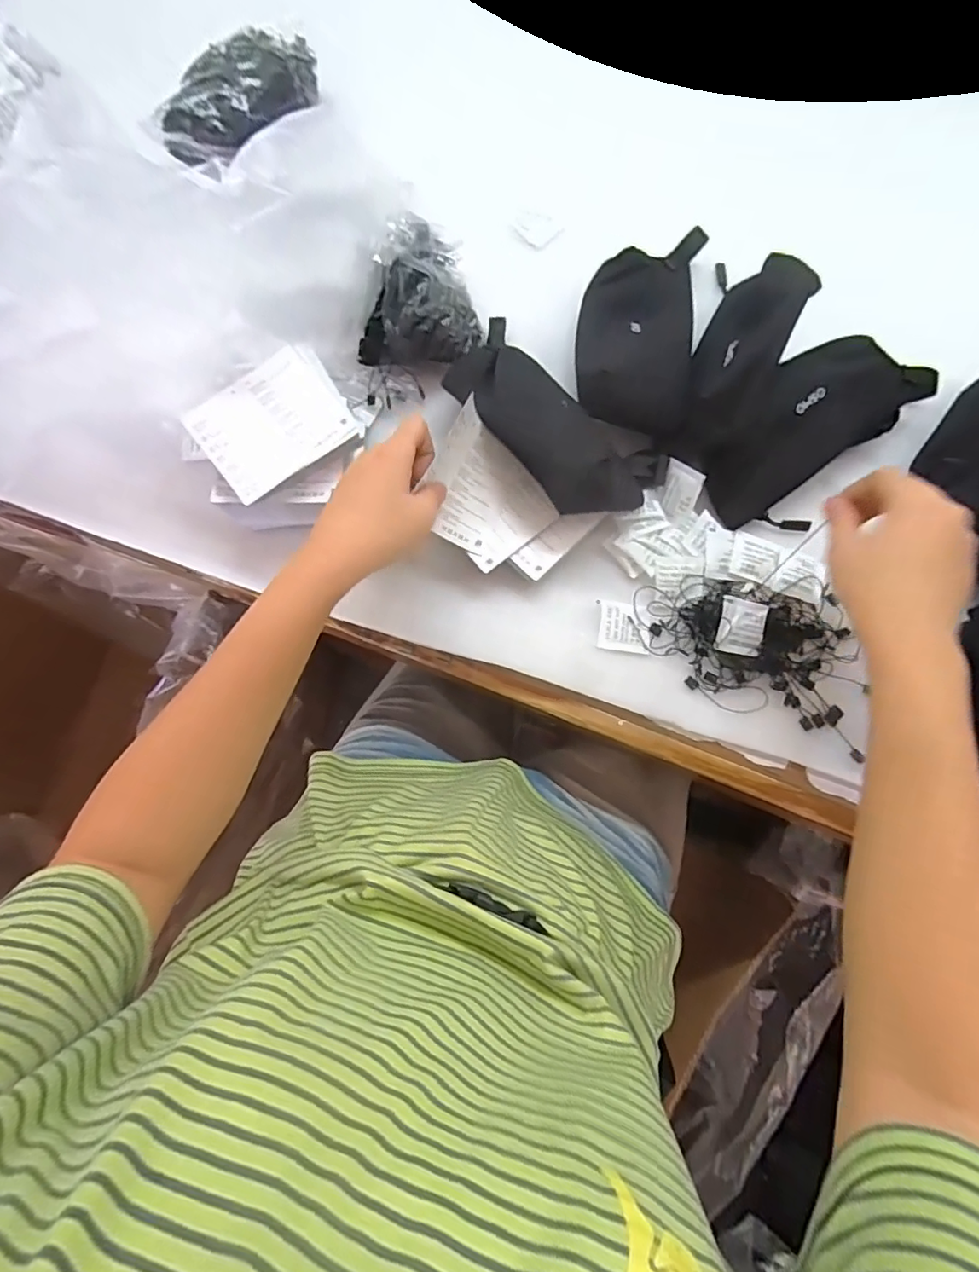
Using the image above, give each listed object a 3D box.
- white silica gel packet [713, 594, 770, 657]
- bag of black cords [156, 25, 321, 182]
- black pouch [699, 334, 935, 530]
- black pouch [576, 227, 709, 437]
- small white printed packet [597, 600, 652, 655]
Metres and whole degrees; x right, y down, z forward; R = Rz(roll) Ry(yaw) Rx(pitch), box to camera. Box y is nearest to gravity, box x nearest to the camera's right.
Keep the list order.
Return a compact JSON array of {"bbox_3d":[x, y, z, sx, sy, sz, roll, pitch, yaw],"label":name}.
[{"bbox_3d":[0.197,-0.007,0.421,0.039,0.004,0.045,16,79,-9],"label":"white silica gel packet"},{"bbox_3d":[-0.225,-0.500,0.497,0.088,0.036,0.180,36,81,7],"label":"bag of black cords"},{"bbox_3d":[0.268,-0.172,0.436,0.102,0.061,0.206,41,82,8],"label":"black pouch"},{"bbox_3d":[0.125,-0.262,0.470,0.097,0.048,0.205,8,79,2],"label":"black pouch"},{"bbox_3d":[0.108,-0.007,0.433,0.040,0.004,0.038,8,79,2],"label":"small white printed packet"}]

